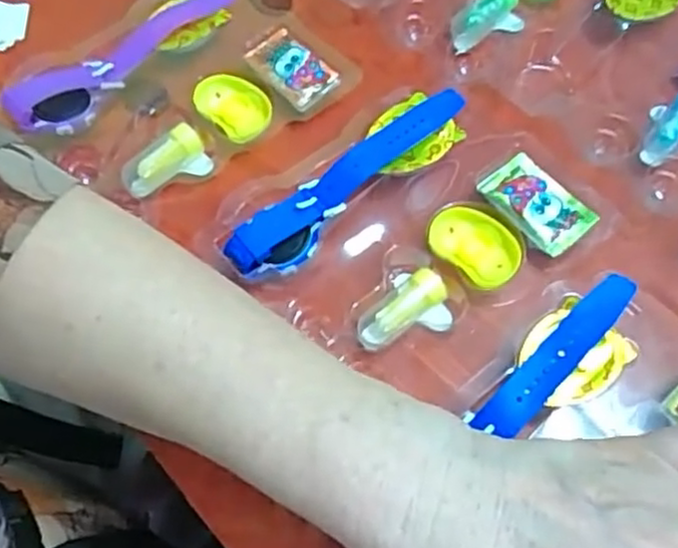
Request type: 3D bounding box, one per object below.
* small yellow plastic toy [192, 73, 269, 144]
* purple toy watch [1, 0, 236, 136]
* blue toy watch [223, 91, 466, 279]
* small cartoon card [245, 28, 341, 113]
[{"bbox_3d":[-0.056,-0.092,0.387,0.045,0.007,0.033,41,74,18],"label":"small yellow plastic toy"},{"bbox_3d":[-0.119,-0.126,0.398,0.029,0.021,0.142,41,74,18],"label":"purple toy watch"},{"bbox_3d":[0.004,-0.050,0.361,0.029,0.019,0.150,40,74,18],"label":"blue toy watch"},{"bbox_3d":[-0.028,-0.118,0.398,0.031,0.005,0.059,-37,69,-13],"label":"small cartoon card"}]

